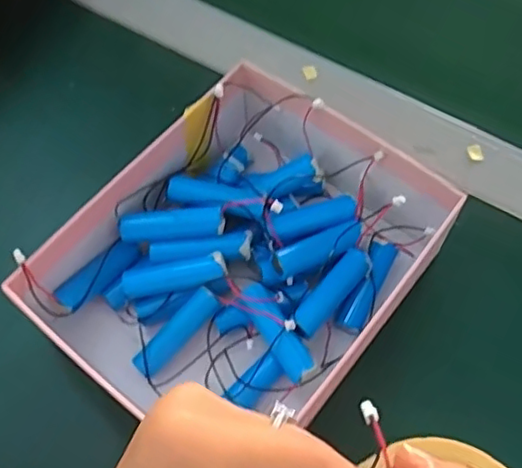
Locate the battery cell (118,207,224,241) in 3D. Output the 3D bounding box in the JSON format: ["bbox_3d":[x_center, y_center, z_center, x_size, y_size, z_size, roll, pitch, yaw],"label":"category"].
[{"bbox_3d":[-0.043,-0.004,0.308,0.050,0.015,0.013,-1,62,0],"label":"battery cell"}]

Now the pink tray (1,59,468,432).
[{"bbox_3d":[-0.007,0.012,0.300,0.133,0.054,0.162,35,68,17],"label":"pink tray"}]

